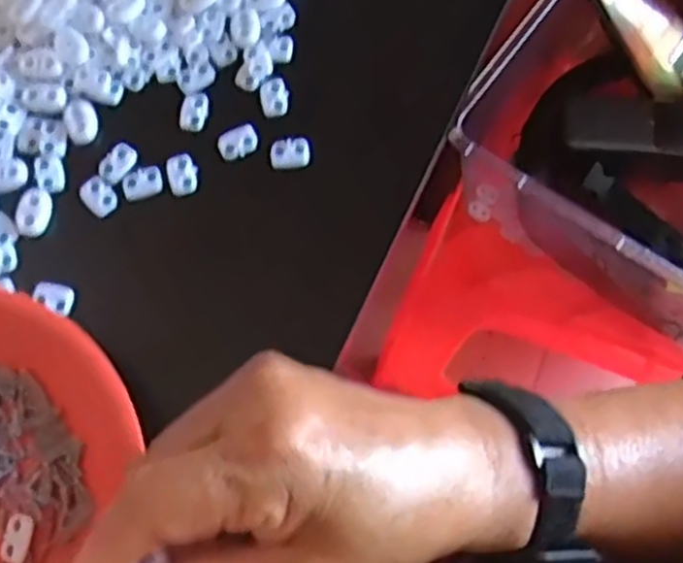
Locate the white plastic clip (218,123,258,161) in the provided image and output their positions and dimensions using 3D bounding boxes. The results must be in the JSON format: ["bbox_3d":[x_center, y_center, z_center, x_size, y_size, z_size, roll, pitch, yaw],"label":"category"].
[{"bbox_3d":[-0.052,-0.071,0.385,0.020,0.004,0.016,-19,71,-6],"label":"white plastic clip"}]

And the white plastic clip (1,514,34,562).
[{"bbox_3d":[-0.135,0.107,0.318,0.012,0.004,0.019,9,71,4],"label":"white plastic clip"}]

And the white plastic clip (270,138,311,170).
[{"bbox_3d":[-0.026,-0.064,0.380,0.020,0.004,0.015,-6,70,-1],"label":"white plastic clip"}]

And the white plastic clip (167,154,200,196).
[{"bbox_3d":[-0.079,-0.053,0.378,0.015,0.005,0.020,-19,71,-6],"label":"white plastic clip"}]

